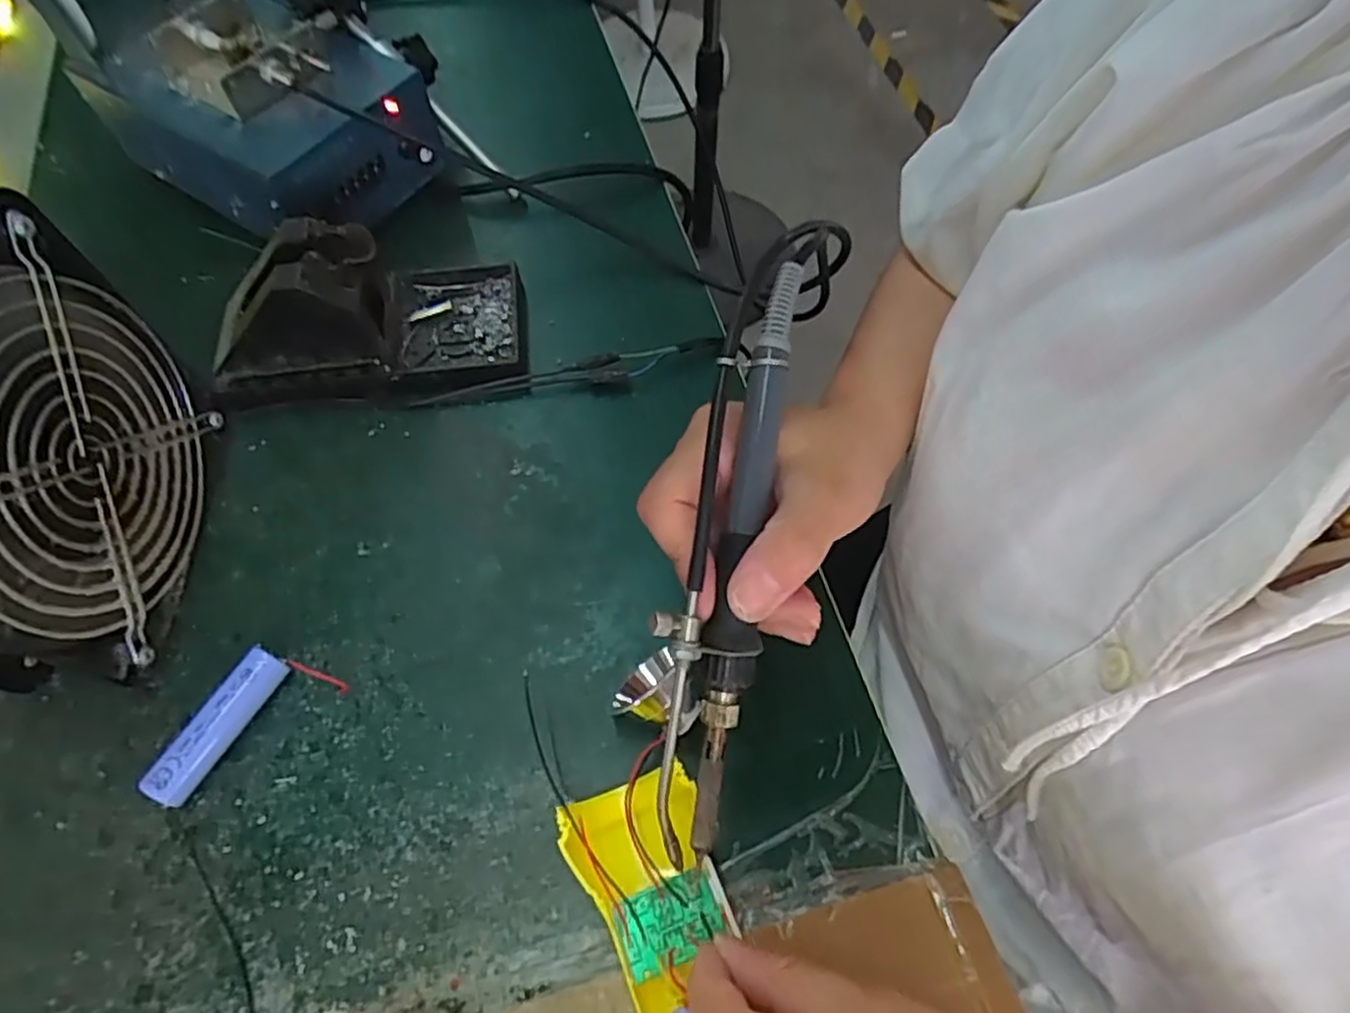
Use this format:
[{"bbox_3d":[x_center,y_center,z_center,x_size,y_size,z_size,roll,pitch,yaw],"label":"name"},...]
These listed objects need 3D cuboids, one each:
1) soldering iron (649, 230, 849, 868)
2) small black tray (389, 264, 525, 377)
[{"bbox_3d":[0.021,0.015,0.256,0.036,0.043,0.230,11,89,3],"label":"soldering iron"},{"bbox_3d":[-0.121,-0.103,0.405,0.072,0.025,0.068,-11,62,-9],"label":"small black tray"}]

